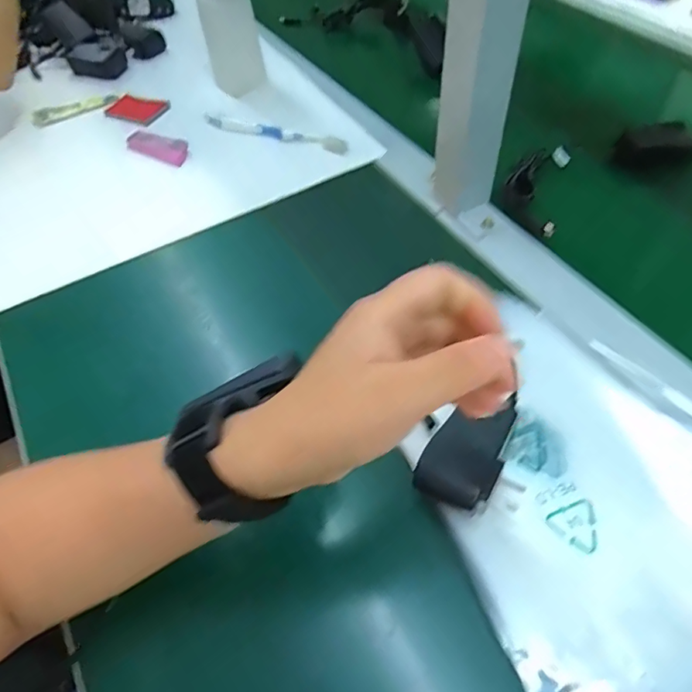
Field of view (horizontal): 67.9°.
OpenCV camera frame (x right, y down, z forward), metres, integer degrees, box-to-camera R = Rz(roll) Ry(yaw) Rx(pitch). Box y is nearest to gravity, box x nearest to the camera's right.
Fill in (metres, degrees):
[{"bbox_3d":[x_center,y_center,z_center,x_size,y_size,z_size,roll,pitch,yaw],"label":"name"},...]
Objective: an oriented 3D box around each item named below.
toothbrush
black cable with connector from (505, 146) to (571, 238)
[{"bbox_3d":[-0.081,-0.248,0.598,0.178,0.018,0.021,19,58,17],"label":"toothbrush"},{"bbox_3d":[0.193,-0.165,0.521,0.054,0.019,0.131,16,57,16],"label":"black cable with connector"}]

